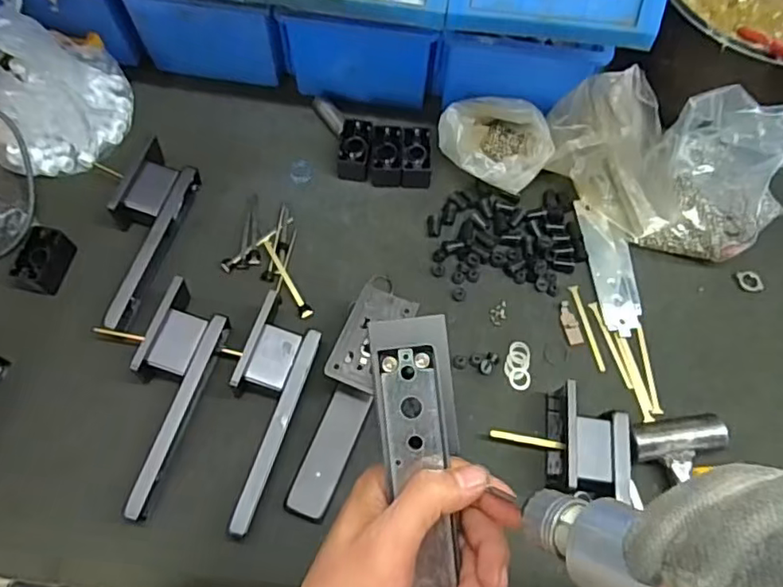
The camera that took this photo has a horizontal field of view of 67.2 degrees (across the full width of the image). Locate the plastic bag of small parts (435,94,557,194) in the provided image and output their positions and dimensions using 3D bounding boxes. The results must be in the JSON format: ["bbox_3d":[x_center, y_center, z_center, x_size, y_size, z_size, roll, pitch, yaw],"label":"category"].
[{"bbox_3d":[0.100,-0.144,0.569,0.102,0.046,0.087,-2,69,-2],"label":"plastic bag of small parts"}]

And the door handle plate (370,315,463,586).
[{"bbox_3d":[0.019,0.109,0.326,0.045,0.050,0.190,-4,86,-2],"label":"door handle plate"}]

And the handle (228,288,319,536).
[{"bbox_3d":[-0.105,0.093,0.478,0.057,0.043,0.184,17,70,5],"label":"handle"}]

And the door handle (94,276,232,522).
[{"bbox_3d":[-0.203,0.077,0.479,0.096,0.042,0.186,14,70,4],"label":"door handle"}]

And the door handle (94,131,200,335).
[{"bbox_3d":[-0.233,-0.057,0.534,0.071,0.036,0.177,14,70,4],"label":"door handle"}]

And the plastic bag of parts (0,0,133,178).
[{"bbox_3d":[-0.332,-0.205,0.526,0.125,0.163,0.150,26,71,8],"label":"plastic bag of parts"}]

